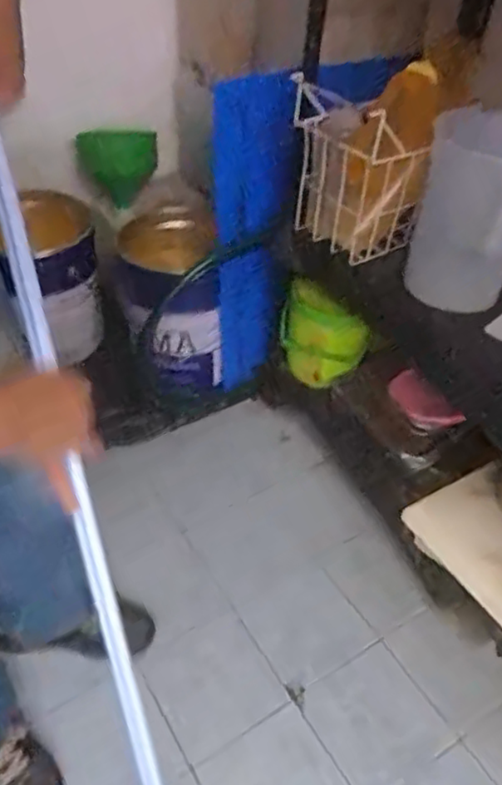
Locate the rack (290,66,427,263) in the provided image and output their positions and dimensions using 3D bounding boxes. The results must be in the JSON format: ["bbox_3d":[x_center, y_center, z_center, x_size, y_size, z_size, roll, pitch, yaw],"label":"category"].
[{"bbox_3d":[0.177,-0.381,1.115,0.134,0.244,0.205,-27,52,-30],"label":"rack"}]

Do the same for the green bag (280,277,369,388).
[{"bbox_3d":[0.152,-0.110,1.379,0.194,0.219,0.061,16,44,12],"label":"green bag"}]

